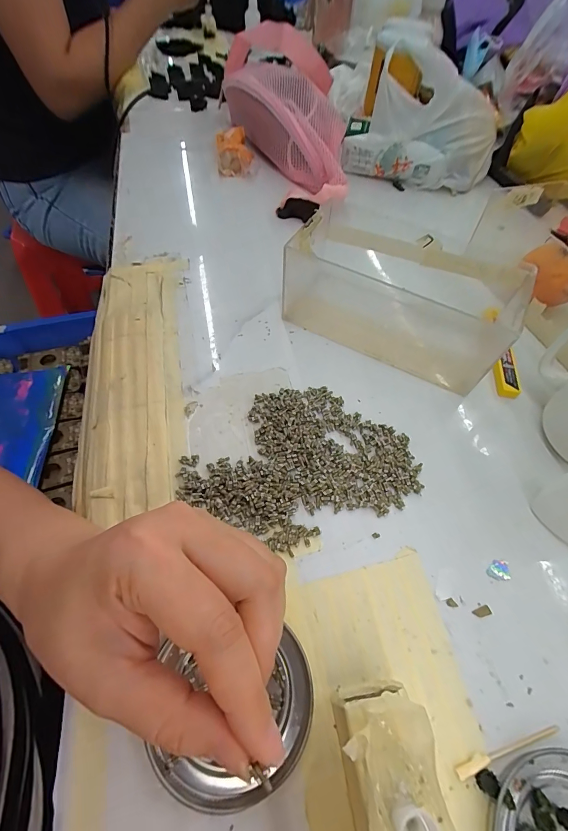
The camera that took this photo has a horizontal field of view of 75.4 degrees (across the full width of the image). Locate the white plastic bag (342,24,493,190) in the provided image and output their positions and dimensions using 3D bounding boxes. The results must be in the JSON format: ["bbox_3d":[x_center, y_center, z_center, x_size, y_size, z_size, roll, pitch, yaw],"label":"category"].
[{"bbox_3d":[0.178,-0.362,0.453,0.173,0.119,0.100,24,58,11],"label":"white plastic bag"}]

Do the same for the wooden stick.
[{"bbox_3d":[0.110,0.163,0.179,0.059,0.004,0.006,-13,59,-12],"label":"wooden stick"}]

